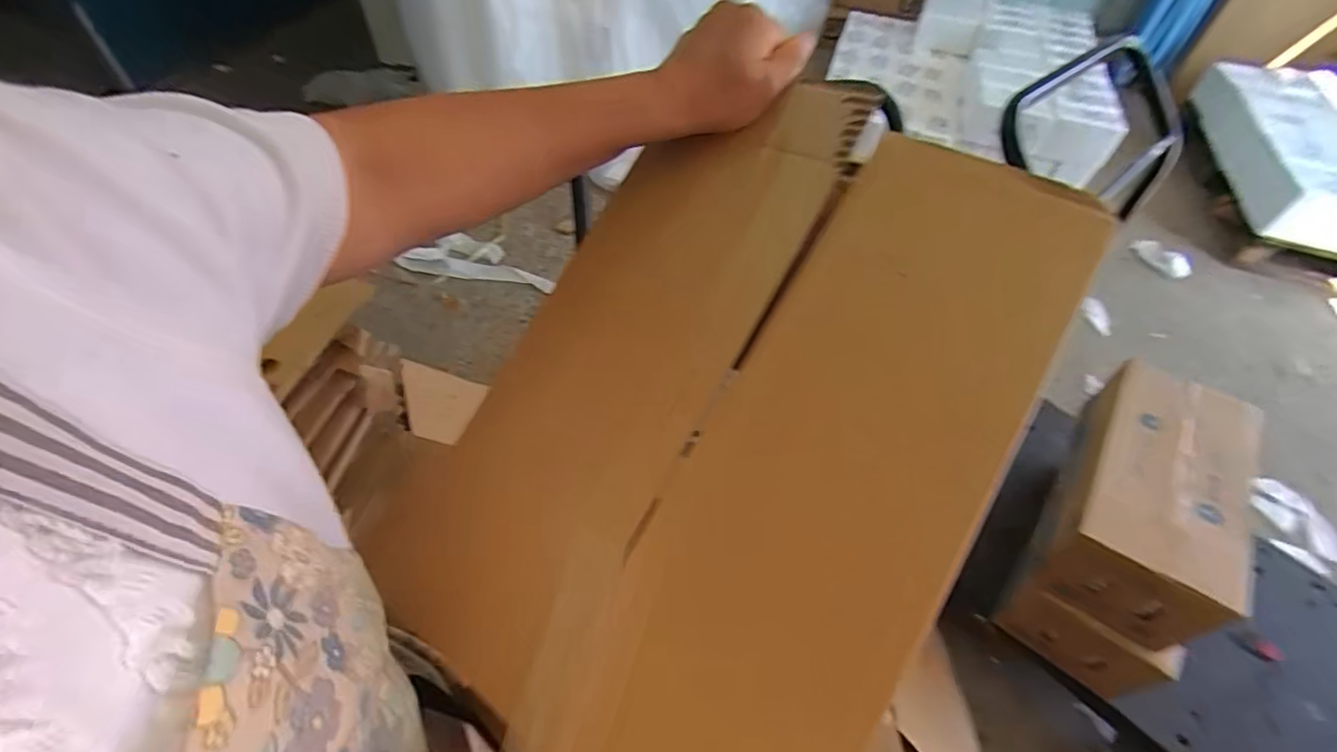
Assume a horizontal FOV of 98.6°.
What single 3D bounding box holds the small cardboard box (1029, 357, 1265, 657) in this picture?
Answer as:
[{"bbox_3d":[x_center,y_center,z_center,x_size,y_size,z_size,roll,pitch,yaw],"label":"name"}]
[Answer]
[{"bbox_3d":[0.823,0.188,0.990,0.219,0.183,0.472,31,55,20],"label":"small cardboard box"}]

